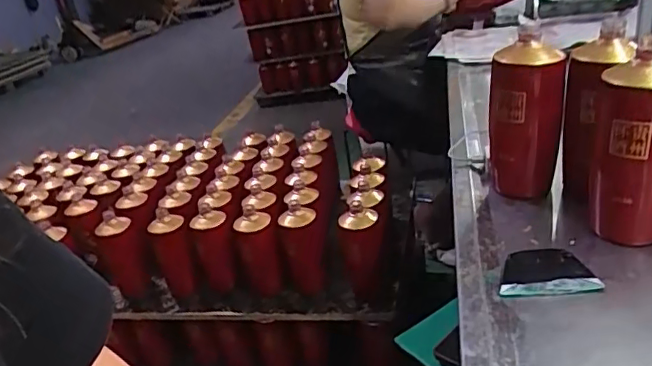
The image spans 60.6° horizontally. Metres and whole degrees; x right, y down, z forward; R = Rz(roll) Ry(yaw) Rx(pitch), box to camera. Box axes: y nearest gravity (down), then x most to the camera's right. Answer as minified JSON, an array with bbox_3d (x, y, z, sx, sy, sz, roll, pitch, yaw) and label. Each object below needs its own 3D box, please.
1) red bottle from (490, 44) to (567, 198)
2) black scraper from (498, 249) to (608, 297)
[{"bbox_3d":[0.256,-0.068,0.713,0.090,0.209,0.105,-1,27,20],"label":"red bottle"},{"bbox_3d":[0.215,0.088,0.550,0.093,0.016,0.059,-5,25,4],"label":"black scraper"}]

